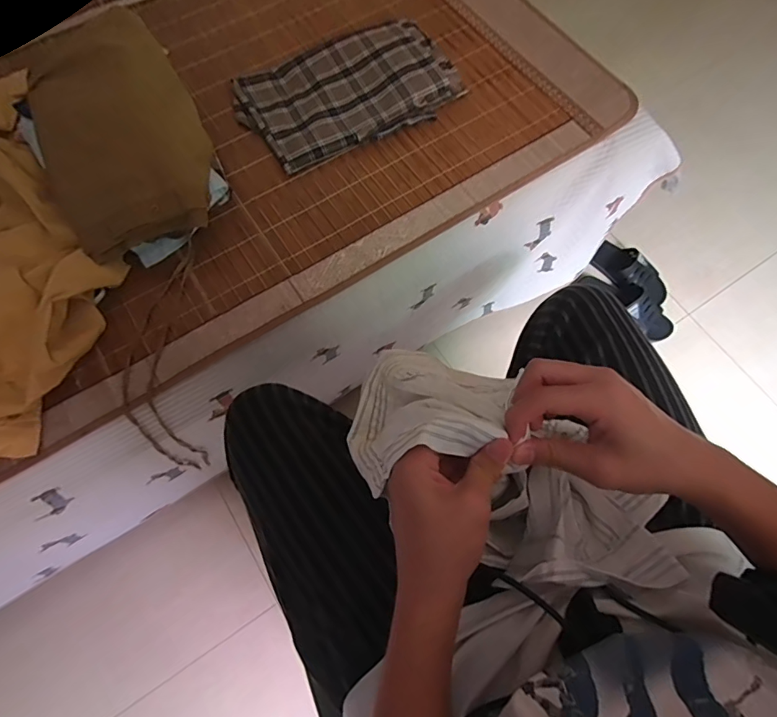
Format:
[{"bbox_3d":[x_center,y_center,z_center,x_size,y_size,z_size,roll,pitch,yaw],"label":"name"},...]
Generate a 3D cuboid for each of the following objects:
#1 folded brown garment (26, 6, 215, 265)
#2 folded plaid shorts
[{"bbox_3d":[-0.367,-0.317,0.620,0.204,0.089,0.309,-18,71,-8],"label":"folded brown garment"},{"bbox_3d":[-0.072,-0.447,0.742,0.333,0.045,0.205,-25,72,-10],"label":"folded plaid shorts"}]

